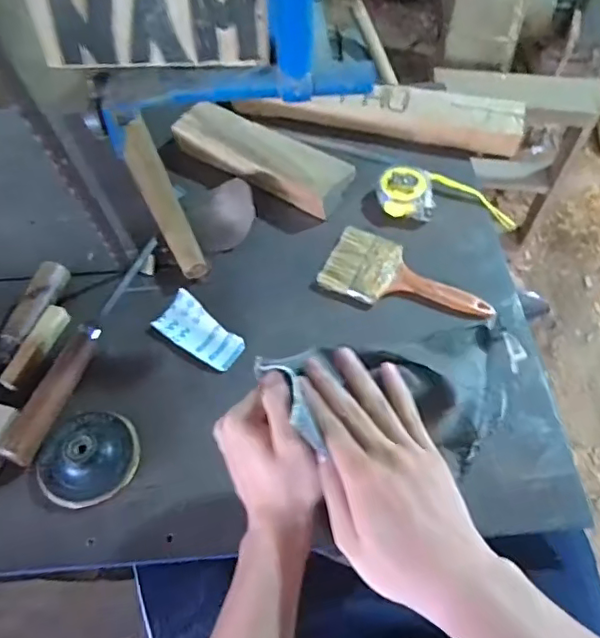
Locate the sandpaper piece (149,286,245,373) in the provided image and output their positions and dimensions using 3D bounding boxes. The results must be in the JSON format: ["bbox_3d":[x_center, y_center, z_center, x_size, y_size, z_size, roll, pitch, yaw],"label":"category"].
[{"bbox_3d":[-0.107,0.015,0.611,0.100,0.014,0.051,31,63,20],"label":"sandpaper piece"}]

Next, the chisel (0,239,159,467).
[{"bbox_3d":[-0.224,0.020,0.583,0.032,0.026,0.267,15,58,11],"label":"chisel"}]

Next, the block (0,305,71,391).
[{"bbox_3d":[-0.277,0.028,0.588,0.021,0.014,0.097,20,59,13],"label":"block"}]

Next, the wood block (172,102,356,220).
[{"bbox_3d":[-0.046,-0.207,0.717,0.230,0.048,0.075,30,62,19],"label":"wood block"}]

